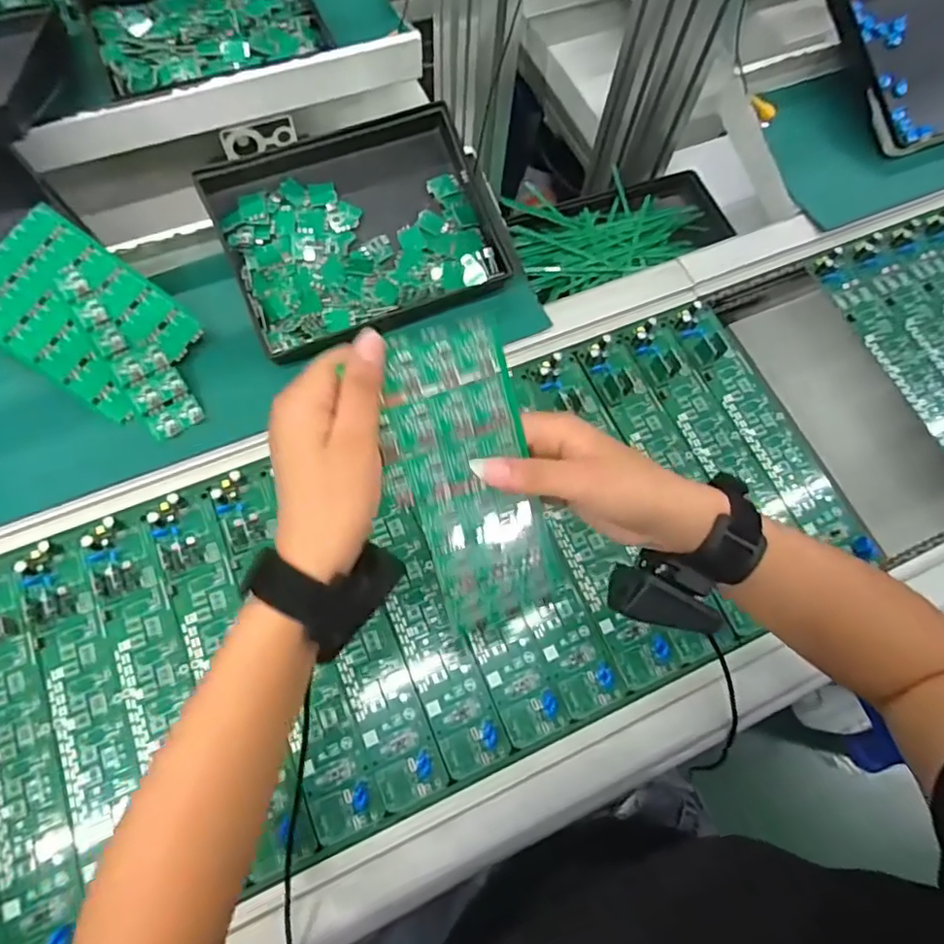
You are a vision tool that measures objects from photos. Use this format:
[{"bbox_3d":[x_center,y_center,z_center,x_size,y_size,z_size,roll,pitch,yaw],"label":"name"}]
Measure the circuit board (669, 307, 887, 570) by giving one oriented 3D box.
[{"bbox_3d":[0.262,-0.040,0.526,0.056,0.020,0.262,-20,68,-9],"label":"circuit board"}]

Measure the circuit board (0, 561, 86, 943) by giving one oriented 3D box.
[{"bbox_3d":[-0.315,0.196,0.407,0.048,0.016,0.280,-23,69,-10],"label":"circuit board"}]

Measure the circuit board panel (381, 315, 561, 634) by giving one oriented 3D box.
[{"bbox_3d":[-0.002,0.006,0.326,0.076,0.004,0.167,-18,102,-14],"label":"circuit board panel"}]

